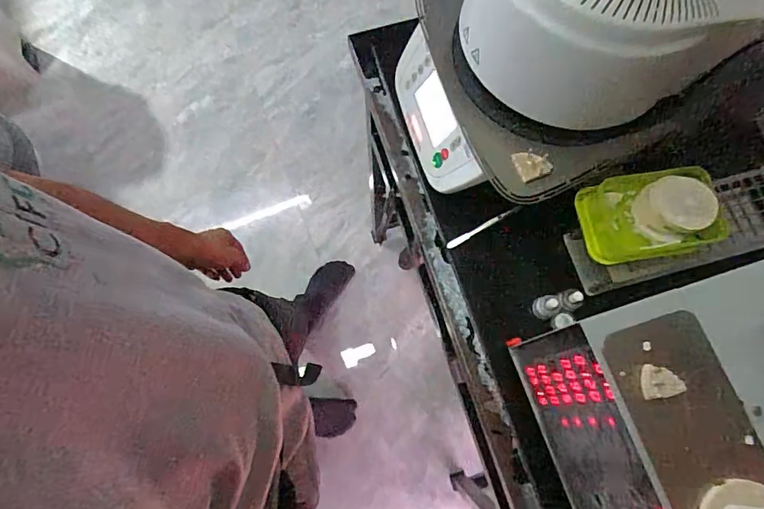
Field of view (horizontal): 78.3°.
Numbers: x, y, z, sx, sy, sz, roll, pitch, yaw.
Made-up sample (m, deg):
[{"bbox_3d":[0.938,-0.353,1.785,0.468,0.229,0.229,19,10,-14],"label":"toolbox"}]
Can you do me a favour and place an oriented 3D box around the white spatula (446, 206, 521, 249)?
[{"bbox_3d":[0.155,-0.042,0.717,0.124,0.004,0.011,-28,103,6],"label":"white spatula"}]

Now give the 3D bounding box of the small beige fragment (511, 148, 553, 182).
[{"bbox_3d":[0.183,-0.110,0.577,0.033,0.021,0.040,-37,77,-10],"label":"small beige fragment"}]

